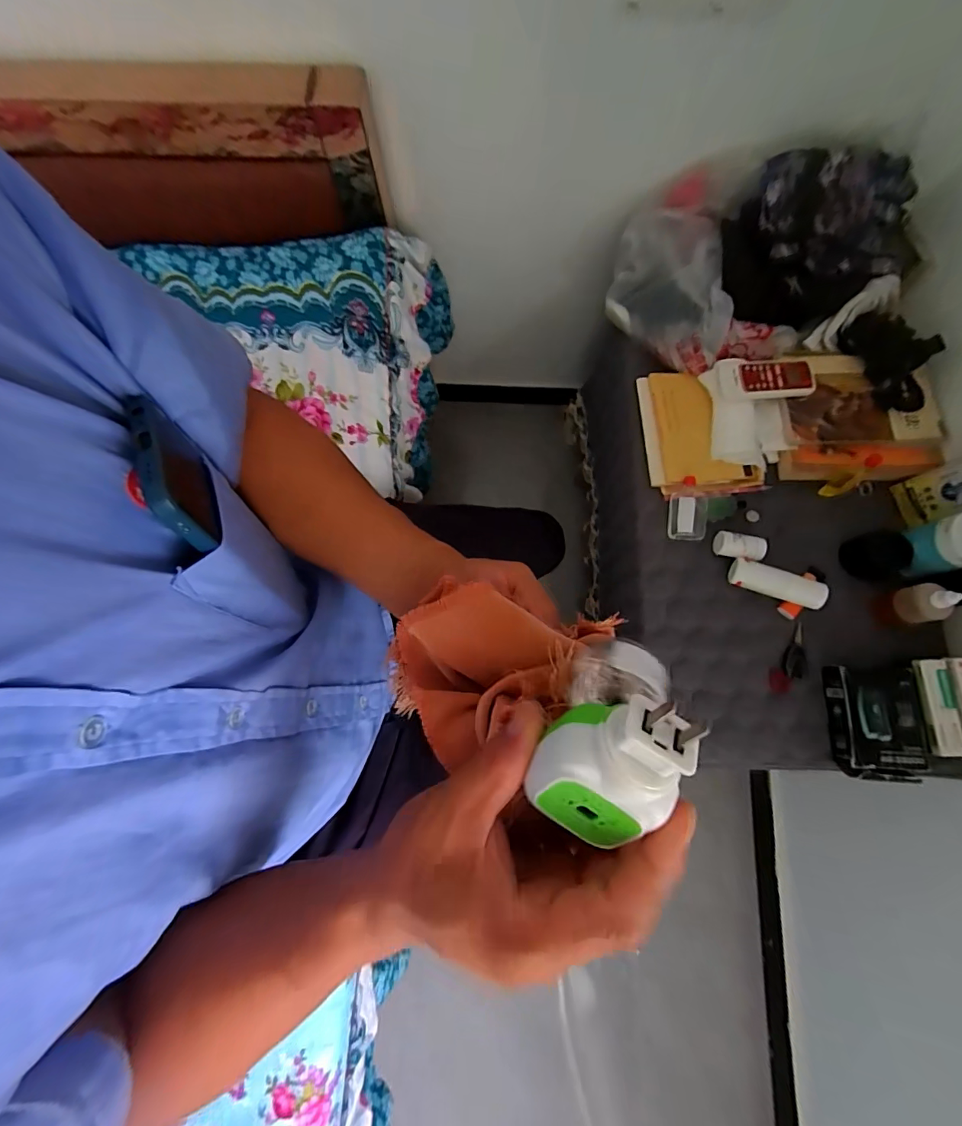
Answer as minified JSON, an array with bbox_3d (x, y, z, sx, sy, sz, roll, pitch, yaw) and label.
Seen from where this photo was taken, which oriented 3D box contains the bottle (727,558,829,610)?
[{"bbox_3d":[0.401,0.028,0.618,0.115,0.029,0.037,19,79,5],"label":"bottle"}]

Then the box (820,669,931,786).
[{"bbox_3d":[0.497,0.201,0.572,0.098,0.048,0.131,3,78,2],"label":"box"}]

